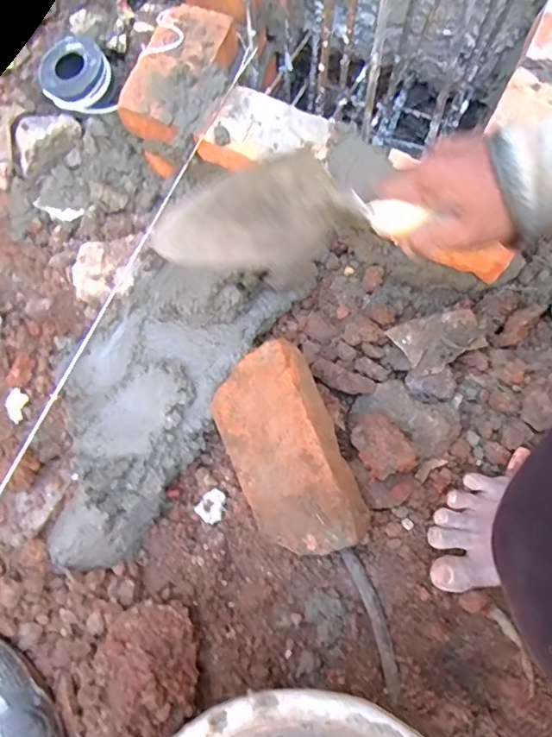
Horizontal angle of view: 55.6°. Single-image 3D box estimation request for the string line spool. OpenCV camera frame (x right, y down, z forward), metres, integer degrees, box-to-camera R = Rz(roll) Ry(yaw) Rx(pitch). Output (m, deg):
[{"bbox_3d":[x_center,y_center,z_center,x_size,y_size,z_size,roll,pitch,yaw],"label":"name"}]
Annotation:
[{"bbox_3d":[-0.248,-0.368,0.655,0.087,0.042,0.100,-21,75,-4],"label":"string line spool"}]

